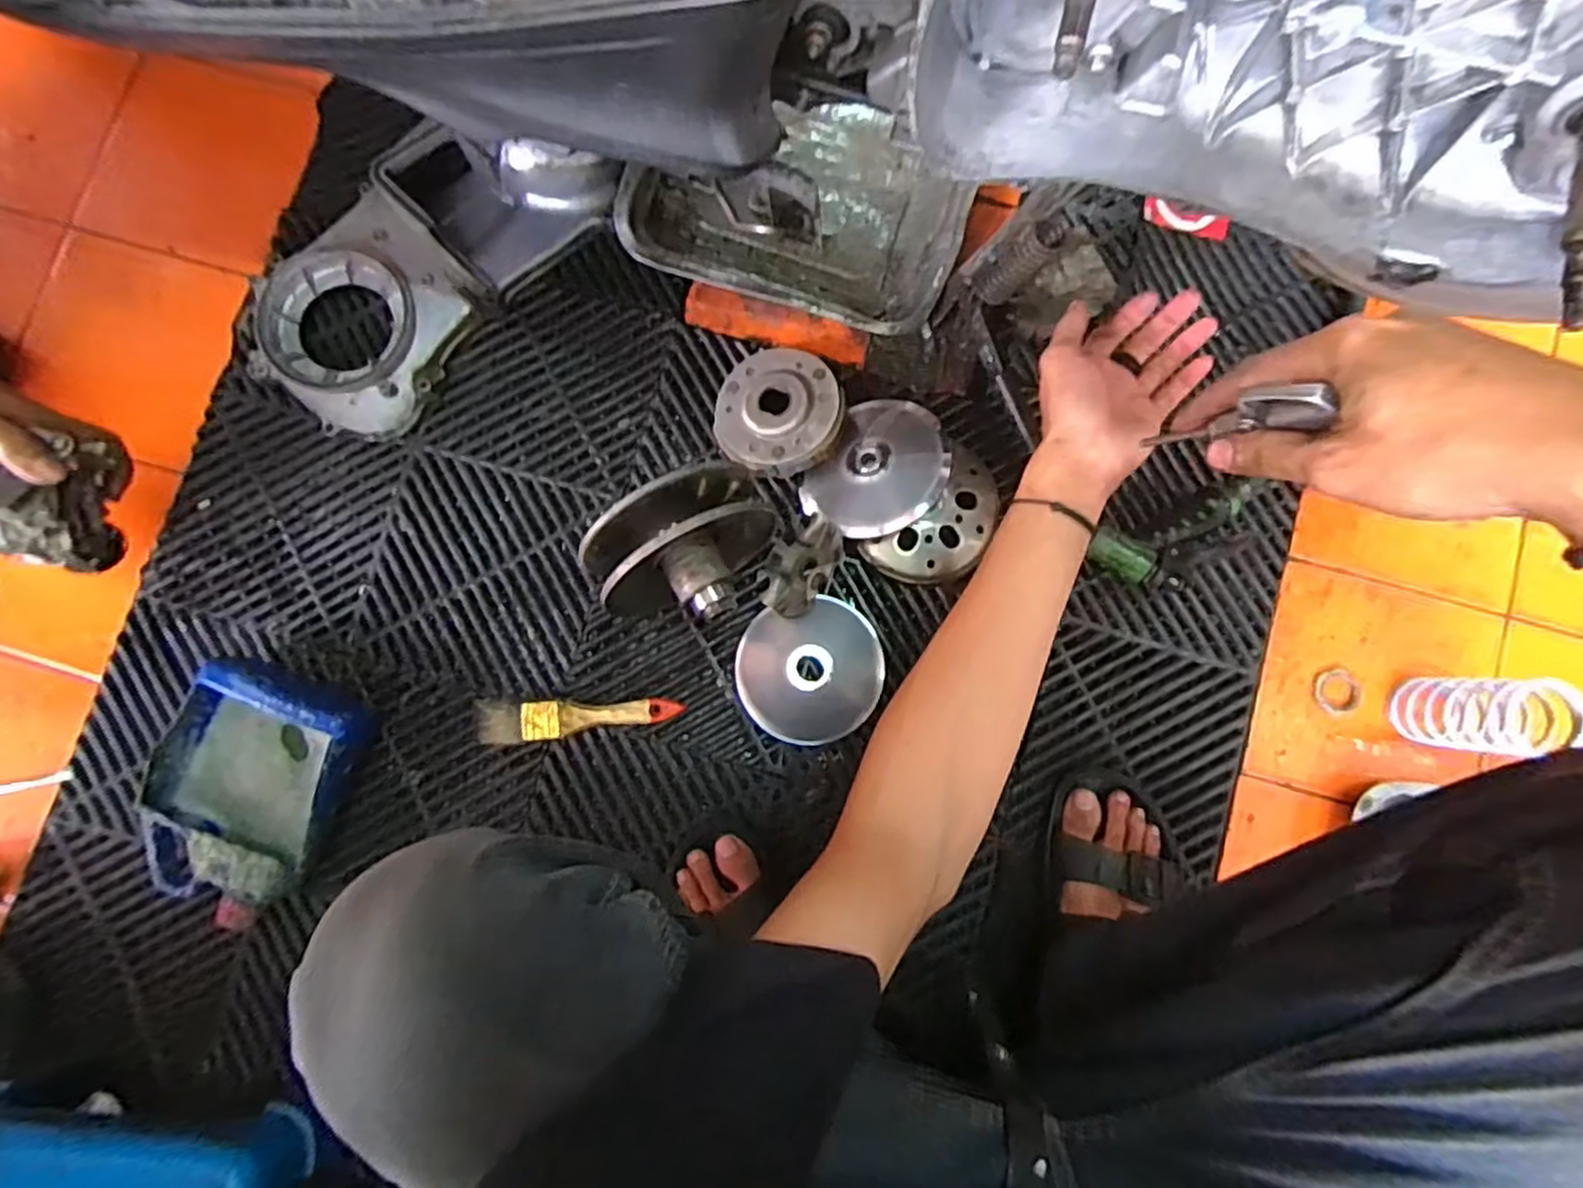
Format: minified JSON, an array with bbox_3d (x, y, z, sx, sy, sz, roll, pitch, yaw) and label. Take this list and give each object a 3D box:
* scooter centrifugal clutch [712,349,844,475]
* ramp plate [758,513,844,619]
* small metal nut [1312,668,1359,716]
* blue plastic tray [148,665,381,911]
[{"bbox_3d":[-0.012,-0.164,0.670,0.116,0.029,0.116,-3,77,12],"label":"scooter centrifugal clutch"},{"bbox_3d":[0.011,-0.022,0.650,0.022,0.084,0.081,27,59,-37],"label":"ramp plate"},{"bbox_3d":[0.486,0.087,0.659,0.038,0.007,0.041,0,83,1],"label":"small metal nut"},{"bbox_3d":[-0.473,0.167,0.645,0.160,0.068,0.193,20,85,3],"label":"blue plastic tray"}]

